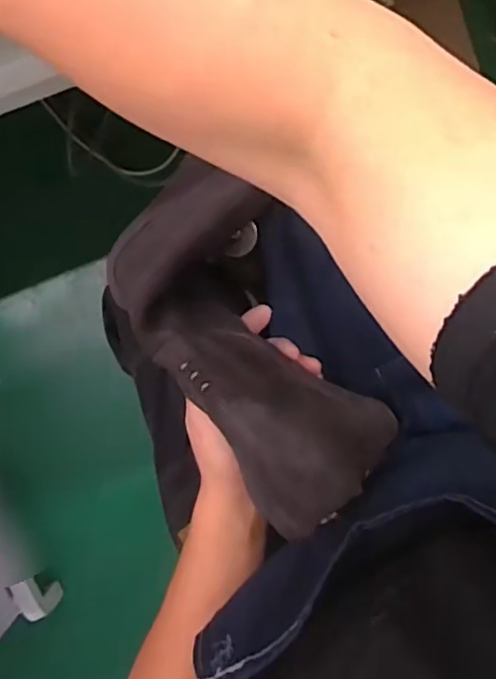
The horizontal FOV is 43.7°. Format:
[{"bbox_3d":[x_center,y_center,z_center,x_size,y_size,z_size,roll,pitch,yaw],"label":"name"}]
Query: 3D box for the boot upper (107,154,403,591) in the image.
[{"bbox_3d":[-0.010,0.001,0.406,0.124,0.182,0.216,-30,92,3],"label":"boot upper"}]

